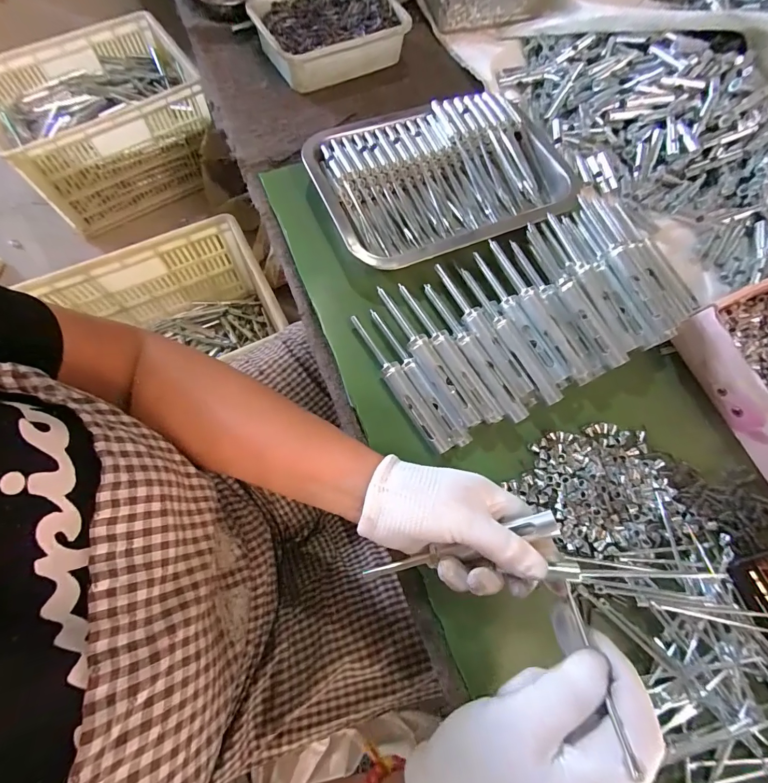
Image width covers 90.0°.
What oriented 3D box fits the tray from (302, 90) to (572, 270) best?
[{"bbox_3d":[0.065,-0.232,0.406,0.263,0.034,0.188,-22,74,-10],"label":"tray"}]

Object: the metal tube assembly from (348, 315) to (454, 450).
[{"bbox_3d":[0.013,-0.007,0.338,0.017,0.019,0.141,-32,76,-13],"label":"metal tube assembly"}]

